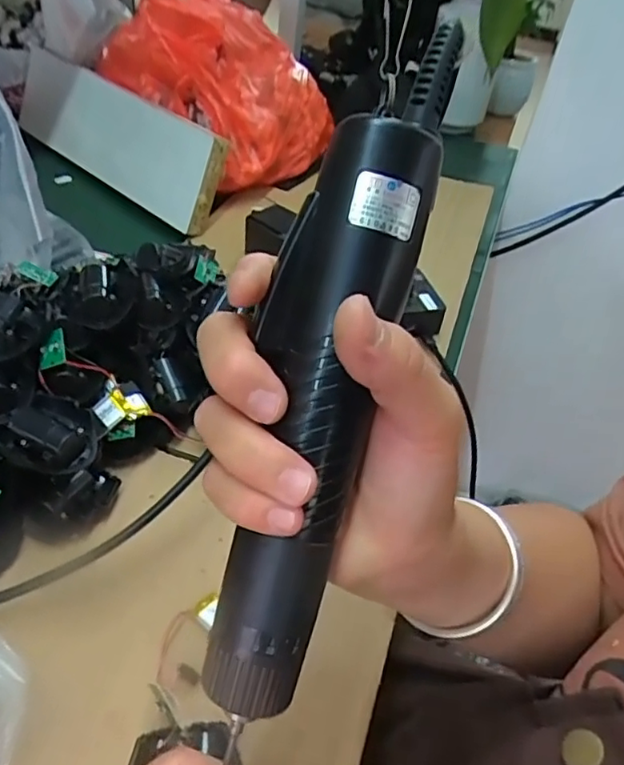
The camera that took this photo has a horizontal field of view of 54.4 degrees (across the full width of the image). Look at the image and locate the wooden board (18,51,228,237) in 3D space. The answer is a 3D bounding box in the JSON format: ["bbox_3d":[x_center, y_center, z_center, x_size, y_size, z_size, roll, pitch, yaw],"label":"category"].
[{"bbox_3d":[-0.251,-0.309,0.756,0.369,0.112,0.021,34,25,25],"label":"wooden board"}]

